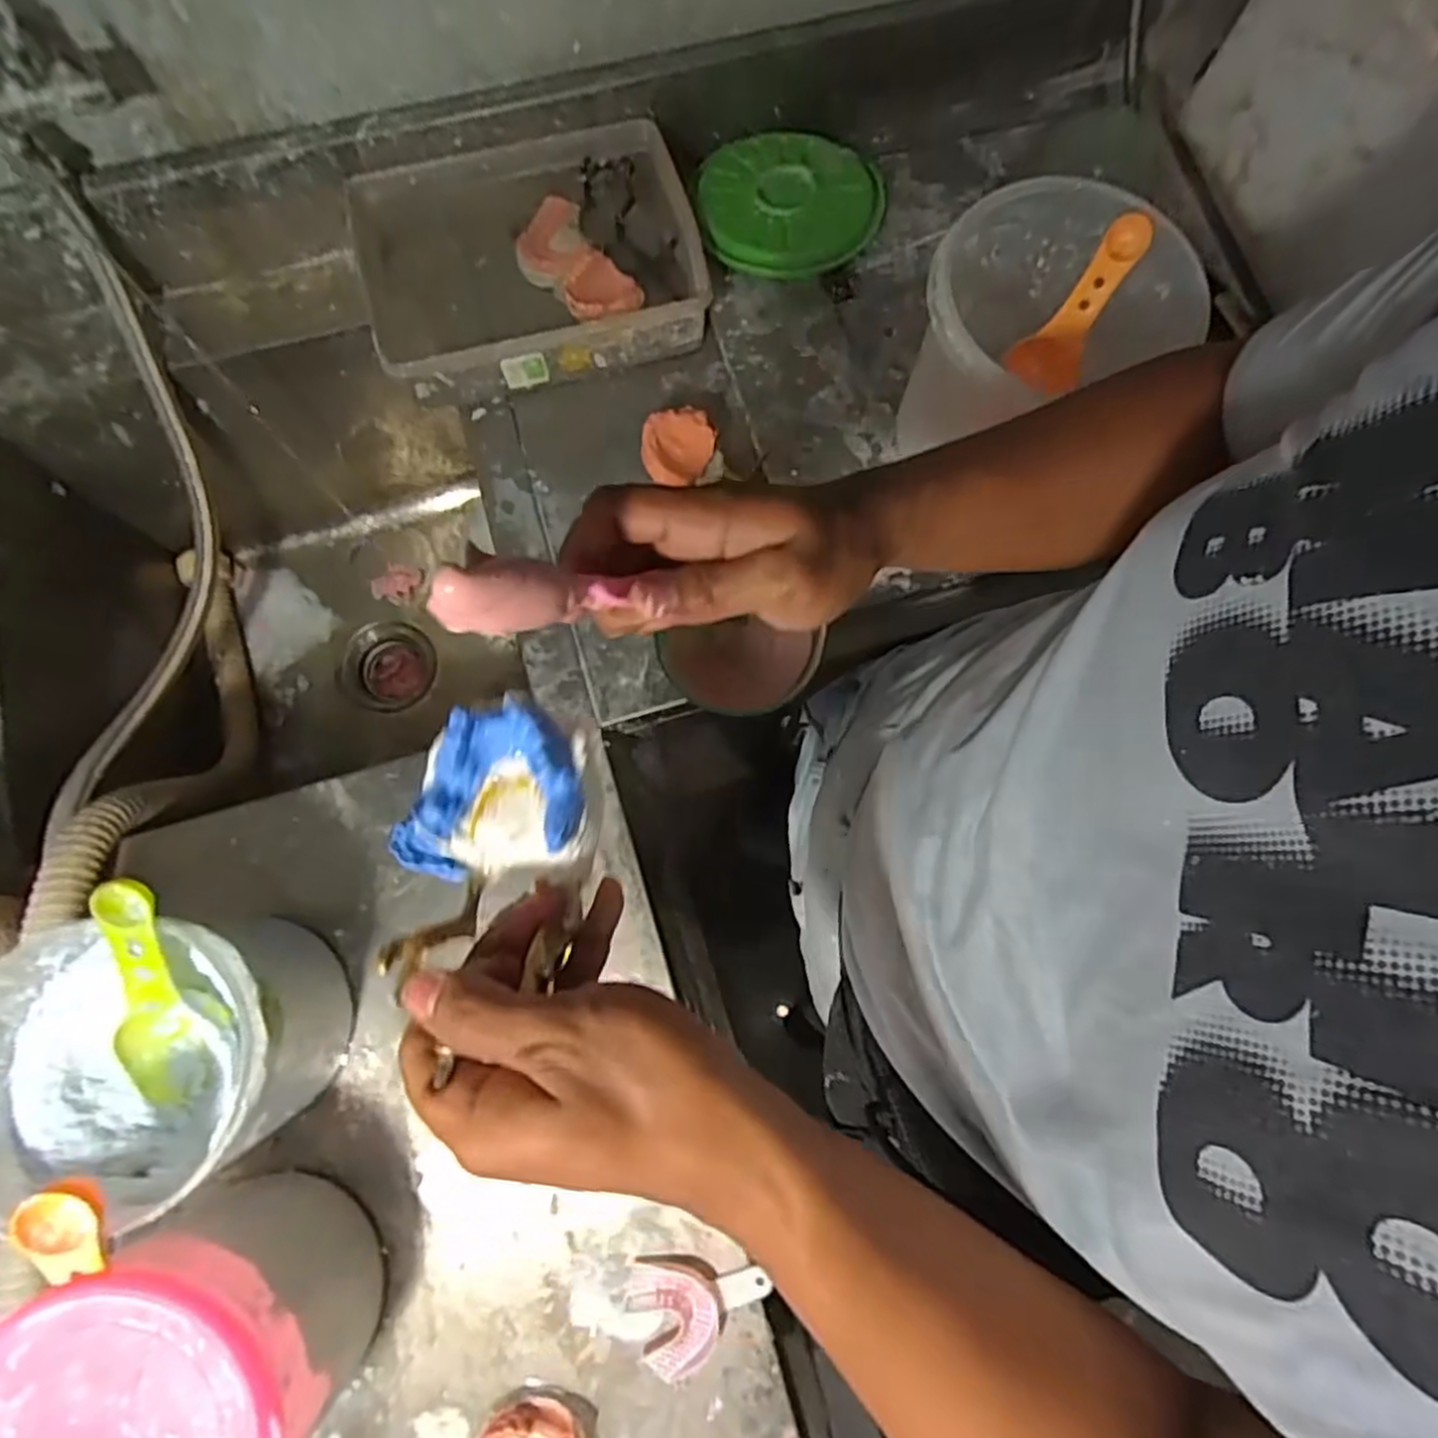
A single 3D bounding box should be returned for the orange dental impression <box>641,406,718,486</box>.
[{"bbox_3d":[-0.033,-0.226,0.632,0.060,0.025,0.060,0,94,0],"label":"orange dental impression"}]

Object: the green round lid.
[{"bbox_3d":[0.064,-0.464,0.679,0.160,0.024,0.150,0,77,-1],"label":"green round lid"}]

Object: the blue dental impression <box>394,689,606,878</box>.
[{"bbox_3d":[-0.088,0.030,0.308,0.077,0.032,0.070,8,77,0],"label":"blue dental impression"}]

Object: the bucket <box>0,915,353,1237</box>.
[{"bbox_3d":[-0.337,0.209,0.475,0.158,0.153,0.147,0,77,-1],"label":"bucket"}]

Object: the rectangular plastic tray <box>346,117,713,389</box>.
[{"bbox_3d":[-0.162,-0.391,0.655,0.281,0.062,0.186,-16,78,-5],"label":"rectangular plastic tray"}]

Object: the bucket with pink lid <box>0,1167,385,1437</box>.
[{"bbox_3d":[-0.296,0.368,0.433,0.152,0.179,0.150,0,77,-1],"label":"bucket with pink lid"}]

